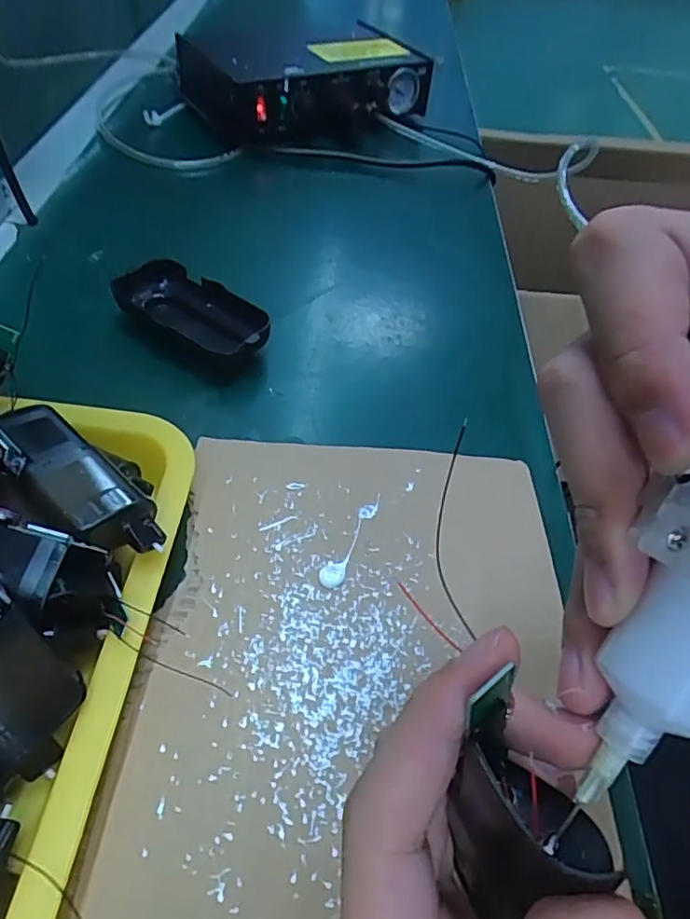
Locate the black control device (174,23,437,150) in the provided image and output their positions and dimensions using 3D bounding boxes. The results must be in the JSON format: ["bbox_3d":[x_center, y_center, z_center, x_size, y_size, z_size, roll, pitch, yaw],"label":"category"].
[{"bbox_3d":[-0.046,-0.416,0.640,0.235,0.070,0.159,-18,53,-20],"label":"black control device"}]

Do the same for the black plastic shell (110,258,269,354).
[{"bbox_3d":[-0.098,-0.100,0.392,0.111,0.032,0.045,22,52,13],"label":"black plastic shell"}]

